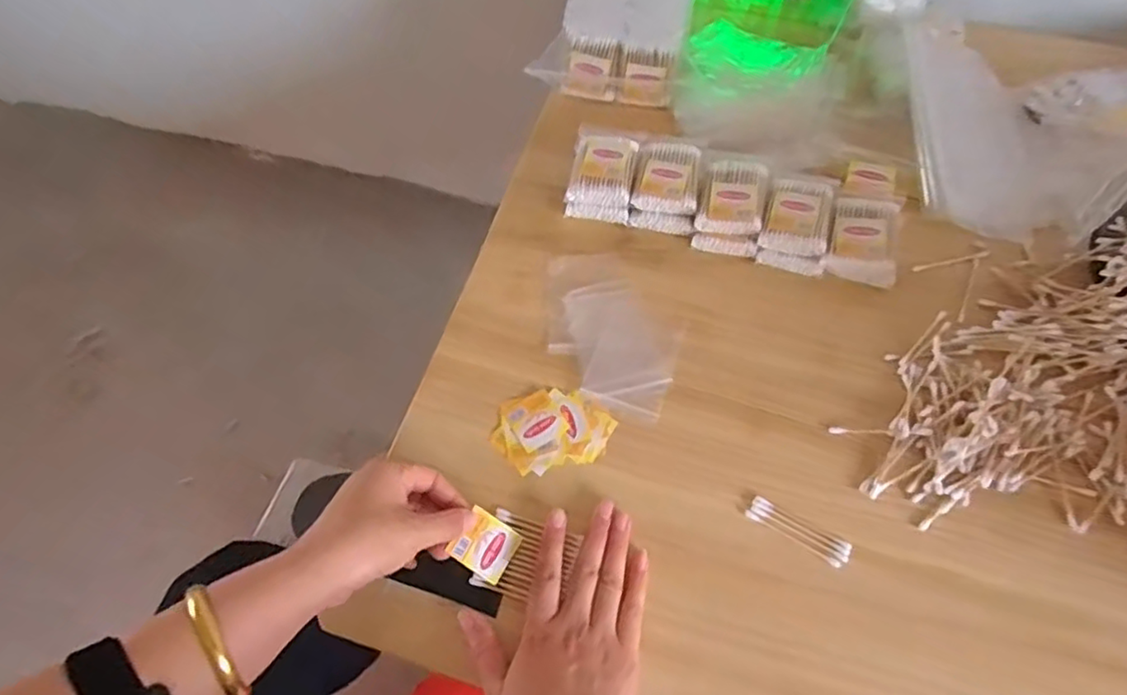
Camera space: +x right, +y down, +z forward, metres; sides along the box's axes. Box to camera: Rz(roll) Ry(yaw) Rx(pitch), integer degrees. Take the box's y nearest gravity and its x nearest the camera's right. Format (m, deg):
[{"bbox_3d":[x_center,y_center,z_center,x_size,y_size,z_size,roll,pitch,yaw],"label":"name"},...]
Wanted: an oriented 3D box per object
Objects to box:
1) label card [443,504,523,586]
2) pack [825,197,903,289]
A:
[{"bbox_3d":[-0.054,0.141,0.455,0.039,0.005,0.039,33,61,2],"label":"label card"},{"bbox_3d":[0.263,-0.092,0.556,0.061,0.029,0.075,14,64,9],"label":"pack"}]

